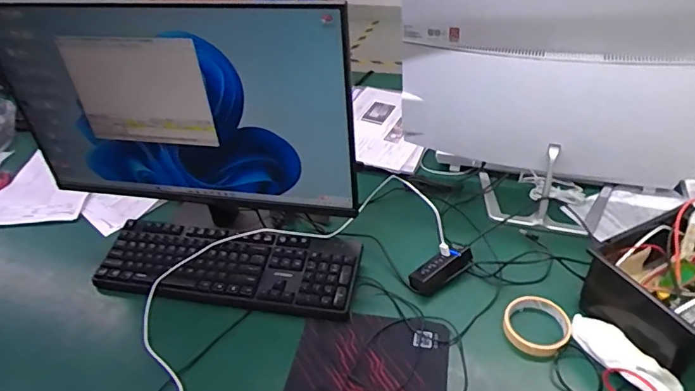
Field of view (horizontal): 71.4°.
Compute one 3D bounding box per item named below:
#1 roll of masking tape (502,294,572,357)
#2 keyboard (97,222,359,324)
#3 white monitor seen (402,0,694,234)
[{"bbox_3d":[0.263,0.181,0.675,0.086,0.019,0.087,-3,38,3],"label":"roll of masking tape"},{"bbox_3d":[-0.201,0.114,0.796,0.441,0.038,0.136,5,40,13],"label":"keyboard"},{"bbox_3d":[0.357,-0.148,0.789,0.539,0.390,0.143,3,39,10],"label":"white monitor seen"}]

